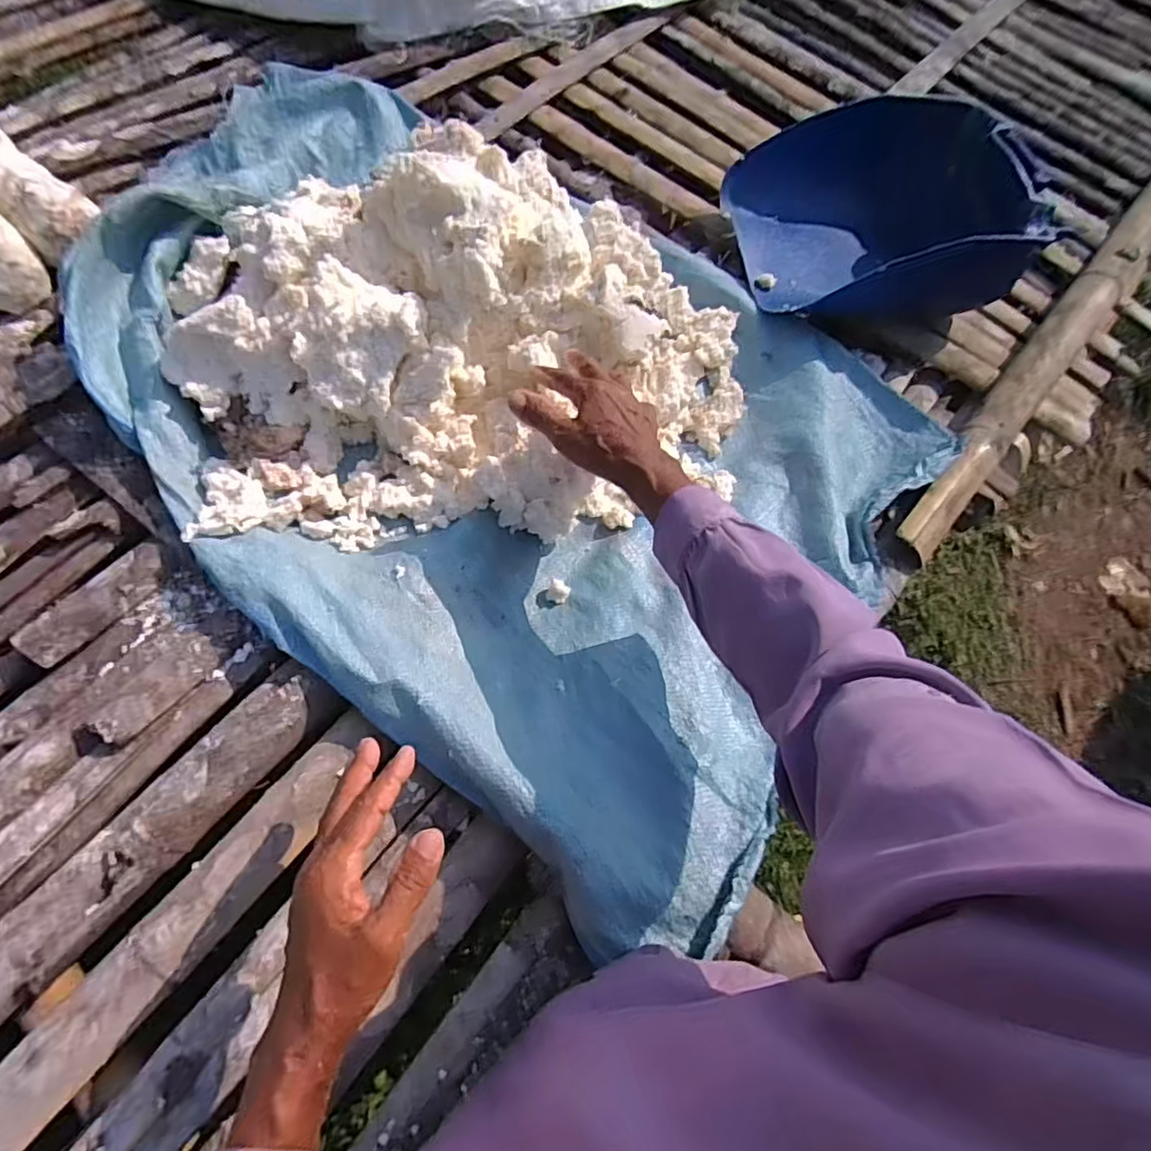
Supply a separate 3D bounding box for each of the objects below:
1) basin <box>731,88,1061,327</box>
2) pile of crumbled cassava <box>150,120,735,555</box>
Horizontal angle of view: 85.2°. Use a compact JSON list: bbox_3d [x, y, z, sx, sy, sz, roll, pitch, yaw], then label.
[{"bbox_3d":[0.378,-0.452,0.781,0.338,0.136,0.298,-11,67,-11],"label":"basin"},{"bbox_3d":[-0.093,-0.257,0.622,0.539,0.181,0.407,-4,67,-5],"label":"pile of crumbled cassava"}]

